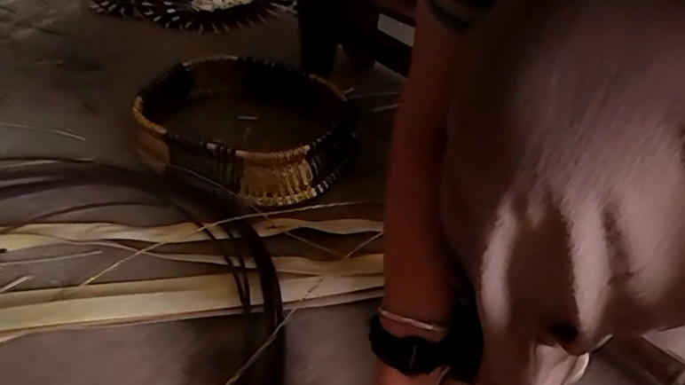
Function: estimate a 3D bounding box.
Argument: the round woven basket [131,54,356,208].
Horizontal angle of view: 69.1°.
[{"bbox_3d":[-0.175,-0.134,0.889,0.402,0.088,0.320,17,46,19],"label":"round woven basket"}]

